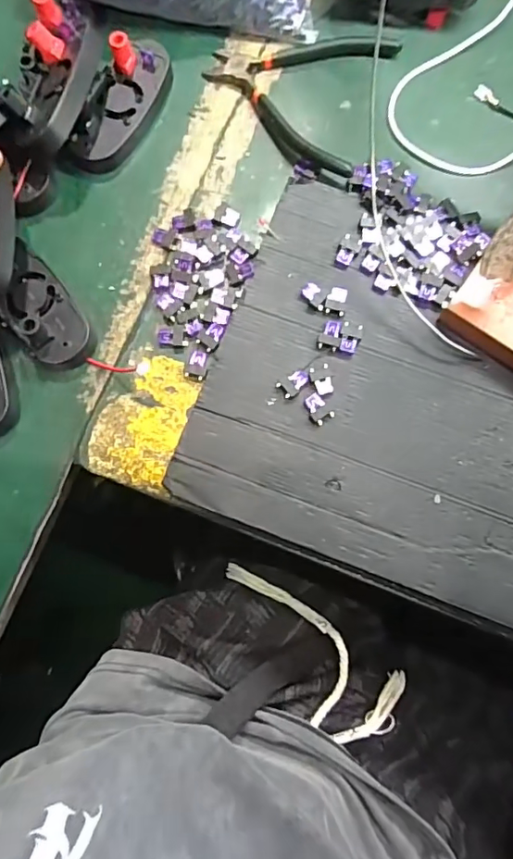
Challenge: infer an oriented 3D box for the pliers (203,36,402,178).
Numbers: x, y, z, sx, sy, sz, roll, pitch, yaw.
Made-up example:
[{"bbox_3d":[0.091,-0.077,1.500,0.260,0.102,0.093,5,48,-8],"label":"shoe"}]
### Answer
[{"bbox_3d":[0.027,-0.269,0.406,0.138,0.017,0.122,21,80,6],"label":"pliers"}]

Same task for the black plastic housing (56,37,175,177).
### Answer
[{"bbox_3d":[-0.110,-0.254,0.410,0.045,0.027,0.115,26,81,7],"label":"black plastic housing"}]

